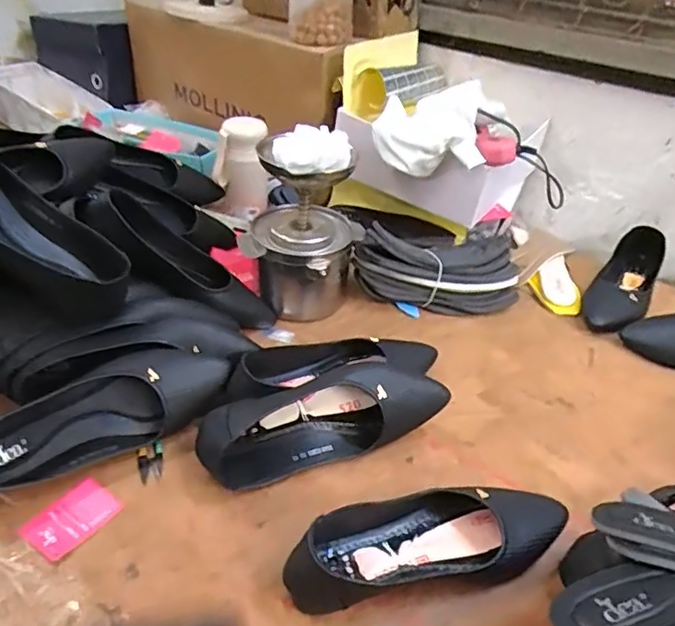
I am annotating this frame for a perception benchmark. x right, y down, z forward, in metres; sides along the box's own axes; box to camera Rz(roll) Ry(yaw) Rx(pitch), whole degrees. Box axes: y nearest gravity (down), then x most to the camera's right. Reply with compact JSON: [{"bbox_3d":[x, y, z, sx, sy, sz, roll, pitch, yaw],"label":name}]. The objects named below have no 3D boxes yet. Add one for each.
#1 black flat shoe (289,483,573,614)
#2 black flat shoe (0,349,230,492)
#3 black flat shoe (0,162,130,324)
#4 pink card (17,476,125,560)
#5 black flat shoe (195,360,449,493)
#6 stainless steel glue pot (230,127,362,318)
[{"bbox_3d":[0.082,0.195,0.501,0.254,0.060,0.081,-5,39,-12],"label":"black flat shoe"},{"bbox_3d":[-0.240,0.105,0.573,0.264,0.069,0.065,-20,44,-28],"label":"black flat shoe"},{"bbox_3d":[-0.340,-0.093,0.585,0.085,0.264,0.076,-34,31,23],"label":"black flat shoe"},{"bbox_3d":[-0.248,0.193,0.525,0.055,0.006,0.076,28,44,28],"label":"pink card"},{"bbox_3d":[-0.009,0.115,0.587,0.265,0.083,0.076,-8,39,-15],"label":"black flat shoe"},{"bbox_3d":[-0.049,-0.073,0.791,0.150,0.121,0.127,11,38,9],"label":"stainless steel glue pot"}]

